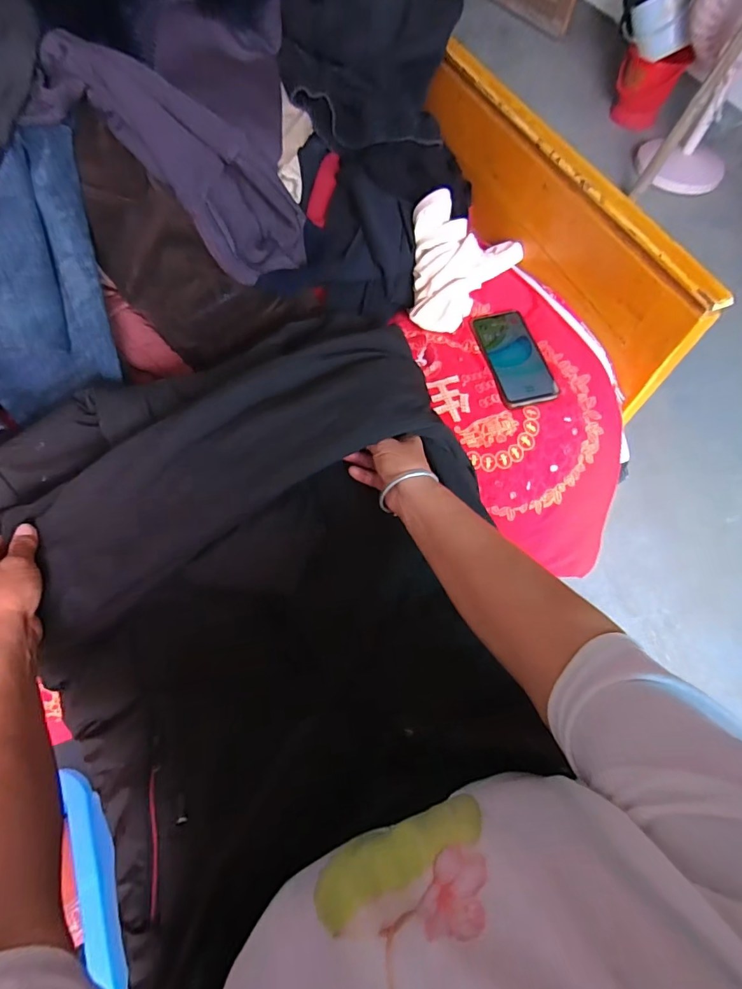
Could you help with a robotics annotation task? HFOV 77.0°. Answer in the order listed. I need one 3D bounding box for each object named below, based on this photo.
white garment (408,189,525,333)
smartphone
[{"bbox_3d":[0.145,-0.341,0.690,0.162,0.092,0.175,2,63,-1],"label":"white garment"},{"bbox_3d":[0.199,-0.193,0.650,0.075,0.013,0.161,-10,64,-7],"label":"smartphone"}]

